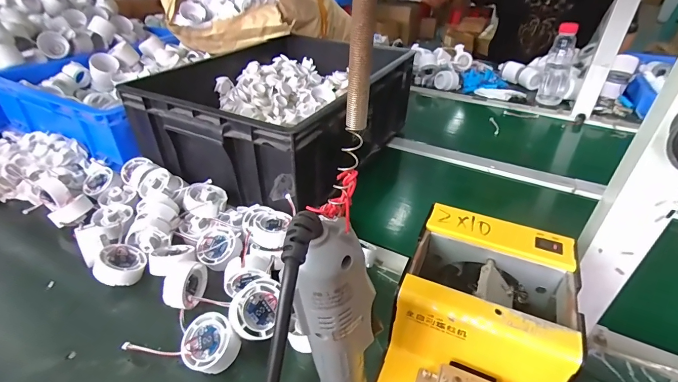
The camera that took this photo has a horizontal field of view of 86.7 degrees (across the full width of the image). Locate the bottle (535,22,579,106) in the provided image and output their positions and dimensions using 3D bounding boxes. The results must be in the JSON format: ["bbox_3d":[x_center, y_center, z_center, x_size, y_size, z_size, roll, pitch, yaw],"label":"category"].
[{"bbox_3d":[0.576,-0.322,0.941,0.068,0.193,0.076,18,39,24],"label":"bottle"}]

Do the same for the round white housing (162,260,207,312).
[{"bbox_3d":[-0.183,0.114,0.429,0.041,0.042,0.058,4,35,5],"label":"round white housing"}]

